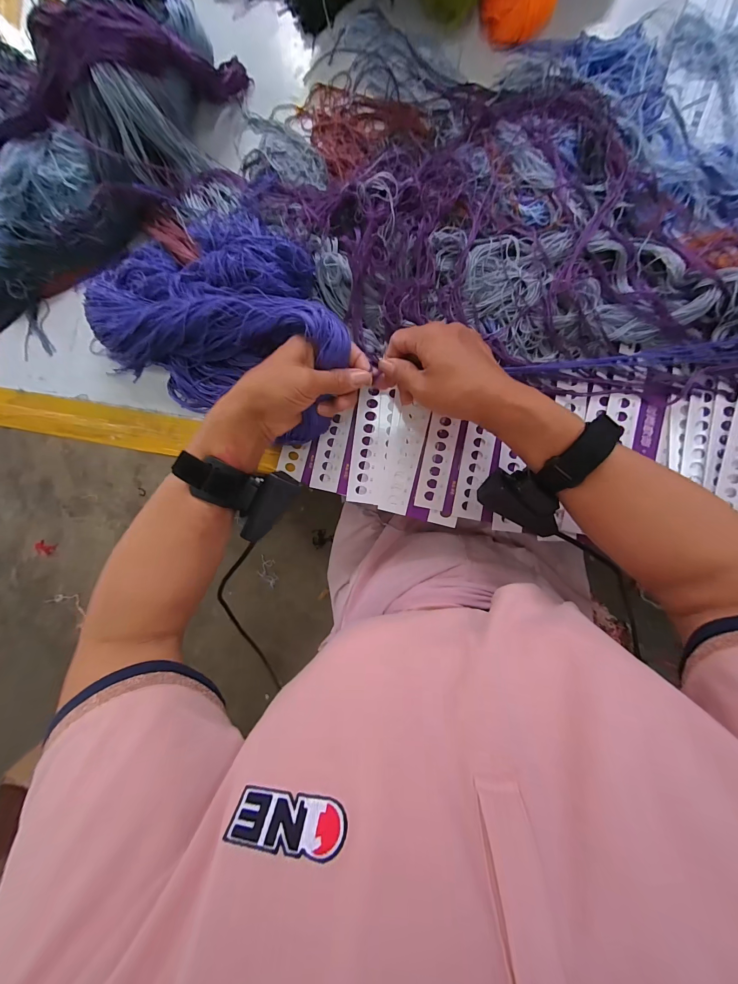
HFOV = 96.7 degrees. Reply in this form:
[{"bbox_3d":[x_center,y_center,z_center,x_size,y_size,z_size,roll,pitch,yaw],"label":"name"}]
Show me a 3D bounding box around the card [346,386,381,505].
[{"bbox_3d":[-0.001,-0.049,0.356,0.033,0.005,0.122,6,92,-3],"label":"card"}]

